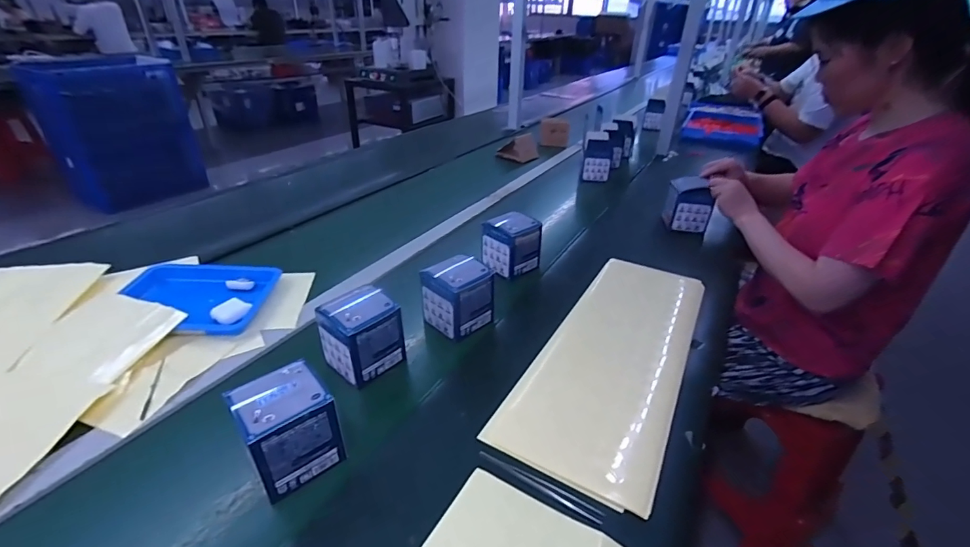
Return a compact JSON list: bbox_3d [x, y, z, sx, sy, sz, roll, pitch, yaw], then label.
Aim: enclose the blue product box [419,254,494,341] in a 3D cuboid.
[{"bbox_3d":[-0.042,0.033,0.670,0.085,0.092,0.082,29,41,36],"label":"blue product box"}]

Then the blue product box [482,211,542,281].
[{"bbox_3d":[0.054,-0.058,0.830,0.086,0.098,0.078,-24,41,-35],"label":"blue product box"}]

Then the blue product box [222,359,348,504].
[{"bbox_3d":[-0.204,0.158,0.450,0.081,0.091,0.075,-24,41,-35],"label":"blue product box"}]

